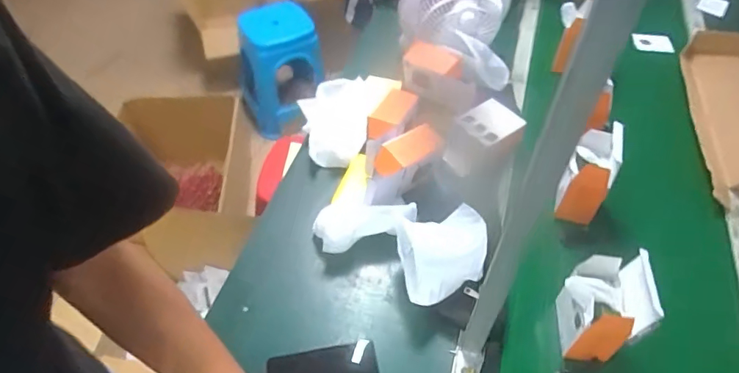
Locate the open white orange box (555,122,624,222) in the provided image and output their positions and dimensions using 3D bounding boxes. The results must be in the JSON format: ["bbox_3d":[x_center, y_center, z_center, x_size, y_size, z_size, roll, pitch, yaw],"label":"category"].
[{"bbox_3d":[0.389,-0.019,0.864,0.075,0.160,0.100,26,51,20],"label":"open white orange box"}]

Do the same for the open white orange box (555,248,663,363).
[{"bbox_3d":[0.331,0.174,0.707,0.099,0.160,0.099,17,49,12],"label":"open white orange box"}]

